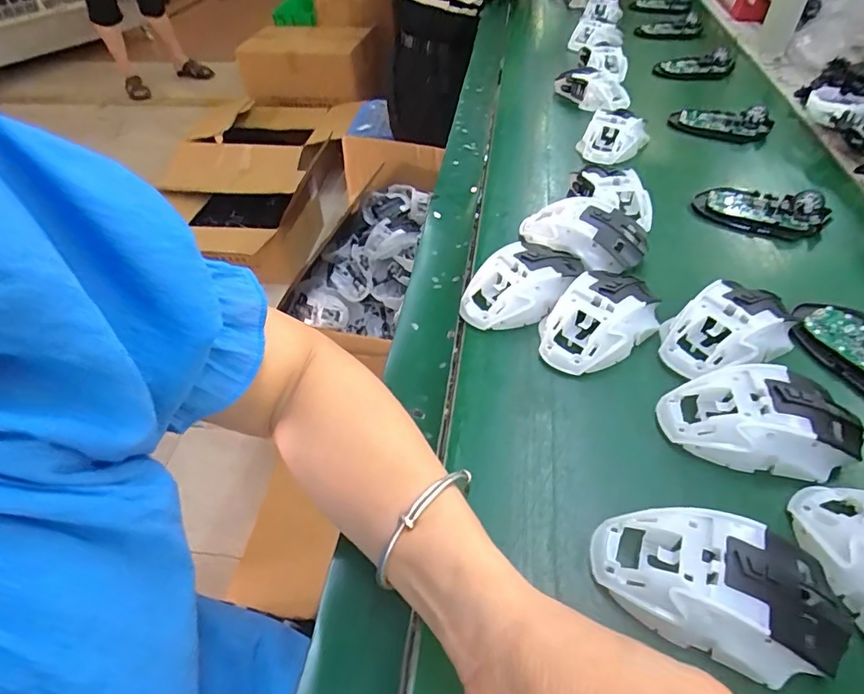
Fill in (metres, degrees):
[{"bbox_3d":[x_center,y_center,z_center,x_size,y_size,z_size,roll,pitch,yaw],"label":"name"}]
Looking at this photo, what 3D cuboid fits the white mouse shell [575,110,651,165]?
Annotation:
[{"bbox_3d":[0.214,-0.252,0.597,0.066,0.036,0.085,31,58,25],"label":"white mouse shell"}]

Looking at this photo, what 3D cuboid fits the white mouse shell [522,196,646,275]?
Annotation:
[{"bbox_3d":[0.140,-0.101,0.471,0.117,0.047,0.070,15,52,15],"label":"white mouse shell"}]

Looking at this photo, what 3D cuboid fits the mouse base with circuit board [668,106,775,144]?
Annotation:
[{"bbox_3d":[0.358,-0.281,0.625,0.112,0.032,0.045,23,55,21],"label":"mouse base with circuit board"}]

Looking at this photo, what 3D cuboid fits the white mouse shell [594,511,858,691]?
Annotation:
[{"bbox_3d":[0.142,0.122,0.254,0.117,0.039,0.066,12,52,13],"label":"white mouse shell"}]

